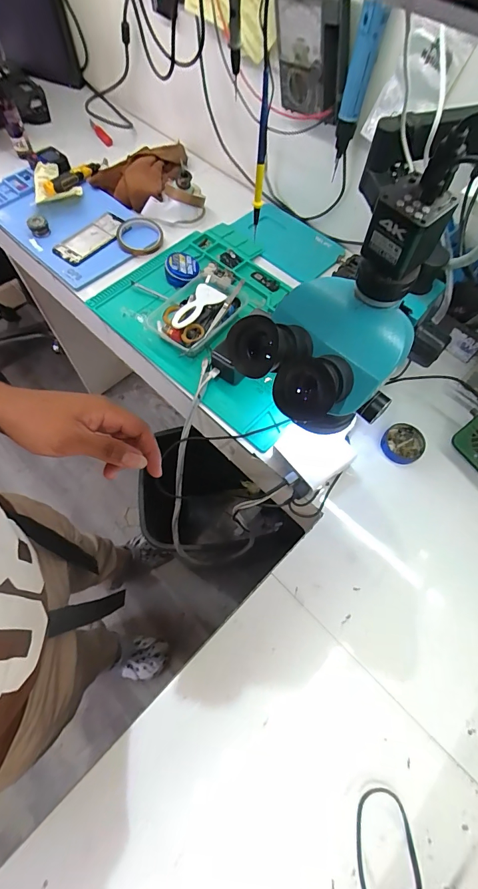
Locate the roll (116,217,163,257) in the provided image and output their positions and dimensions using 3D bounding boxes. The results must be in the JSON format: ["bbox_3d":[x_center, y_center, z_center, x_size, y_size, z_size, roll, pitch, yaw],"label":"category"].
[{"bbox_3d":[-0.203,-0.432,0.786,0.088,0.022,0.107,11,65,4],"label":"roll"}]

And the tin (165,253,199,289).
[{"bbox_3d":[-0.111,-0.341,0.739,0.068,0.031,0.067,0,64,-1],"label":"tin"}]

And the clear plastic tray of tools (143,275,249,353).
[{"bbox_3d":[-0.067,-0.251,0.690,0.123,0.043,0.190,37,69,15],"label":"clear plastic tray of tools"}]

